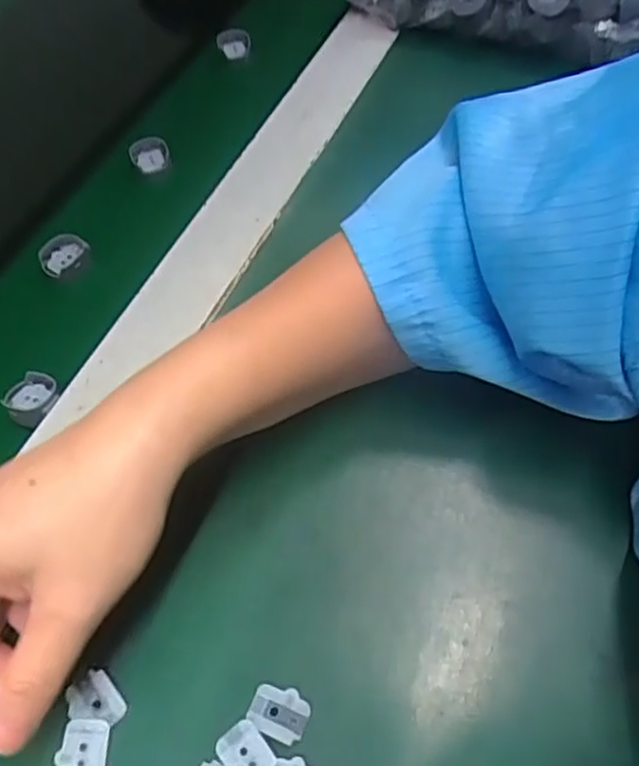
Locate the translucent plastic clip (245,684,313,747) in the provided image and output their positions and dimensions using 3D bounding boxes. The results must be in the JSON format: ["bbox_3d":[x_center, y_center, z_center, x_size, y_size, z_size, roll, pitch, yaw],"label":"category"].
[{"bbox_3d":[-0.015,0.120,0.245,0.021,0.004,0.016,19,60,17],"label":"translucent plastic clip"}]

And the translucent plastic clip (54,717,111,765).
[{"bbox_3d":[-0.085,0.133,0.242,0.016,0.005,0.021,1,56,5],"label":"translucent plastic clip"}]

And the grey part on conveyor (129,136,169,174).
[{"bbox_3d":[-0.115,-0.155,0.450,0.024,0.018,0.018,-2,56,4],"label":"grey part on conveyor"}]

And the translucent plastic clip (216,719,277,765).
[{"bbox_3d":[-0.026,0.131,0.235,0.016,0.004,0.022,-33,60,-17],"label":"translucent plastic clip"}]

